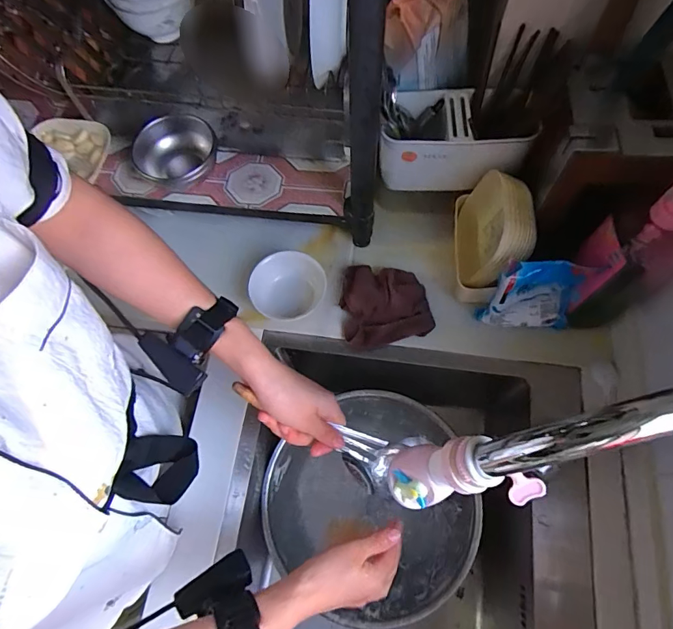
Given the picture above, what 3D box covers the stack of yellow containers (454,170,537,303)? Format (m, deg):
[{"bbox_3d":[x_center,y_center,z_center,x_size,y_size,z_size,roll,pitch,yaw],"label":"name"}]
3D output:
[{"bbox_3d":[0.214,-0.105,0.612,0.078,0.133,0.152,3,68,4],"label":"stack of yellow containers"}]

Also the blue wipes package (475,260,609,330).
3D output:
[{"bbox_3d":[0.258,-0.021,0.574,0.119,0.147,0.035,-2,68,2],"label":"blue wipes package"}]

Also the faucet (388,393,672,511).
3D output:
[{"bbox_3d":[0.125,0.095,0.296,0.231,0.048,0.052,-33,62,38],"label":"faucet"}]

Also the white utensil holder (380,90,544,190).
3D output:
[{"bbox_3d":[0.159,-0.241,0.617,0.187,0.101,0.095,5,68,5],"label":"white utensil holder"}]

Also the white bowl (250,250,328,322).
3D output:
[{"bbox_3d":[-0.073,-0.043,0.652,0.109,0.043,0.089,10,69,7],"label":"white bowl"}]

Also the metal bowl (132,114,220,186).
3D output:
[{"bbox_3d":[-0.235,-0.228,0.647,0.106,0.057,0.112,-1,68,2],"label":"metal bowl"}]

